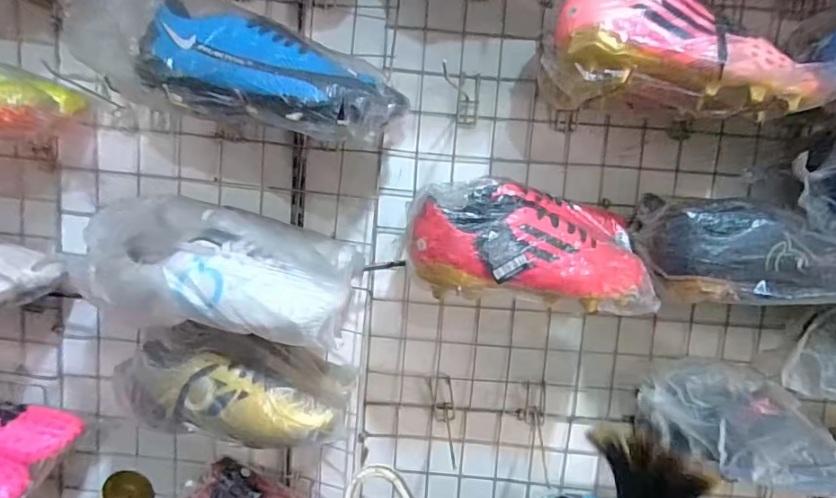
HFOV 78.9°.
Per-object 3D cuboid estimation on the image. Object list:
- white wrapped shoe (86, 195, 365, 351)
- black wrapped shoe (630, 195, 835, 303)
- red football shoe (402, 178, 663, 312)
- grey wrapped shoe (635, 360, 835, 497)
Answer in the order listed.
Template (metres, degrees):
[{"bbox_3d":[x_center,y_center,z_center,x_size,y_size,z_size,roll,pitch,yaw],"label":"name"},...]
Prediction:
[{"bbox_3d":[-0.208,0.015,0.566,0.282,0.113,0.136,7,9,7],"label":"white wrapped shoe"},{"bbox_3d":[0.367,0.003,0.561,0.227,0.100,0.093,6,9,2],"label":"black wrapped shoe"},{"bbox_3d":[0.118,-0.008,0.553,0.248,0.114,0.112,5,9,-2],"label":"red football shoe"},{"bbox_3d":[0.390,0.201,0.588,0.234,0.095,0.108,6,9,4],"label":"grey wrapped shoe"}]

